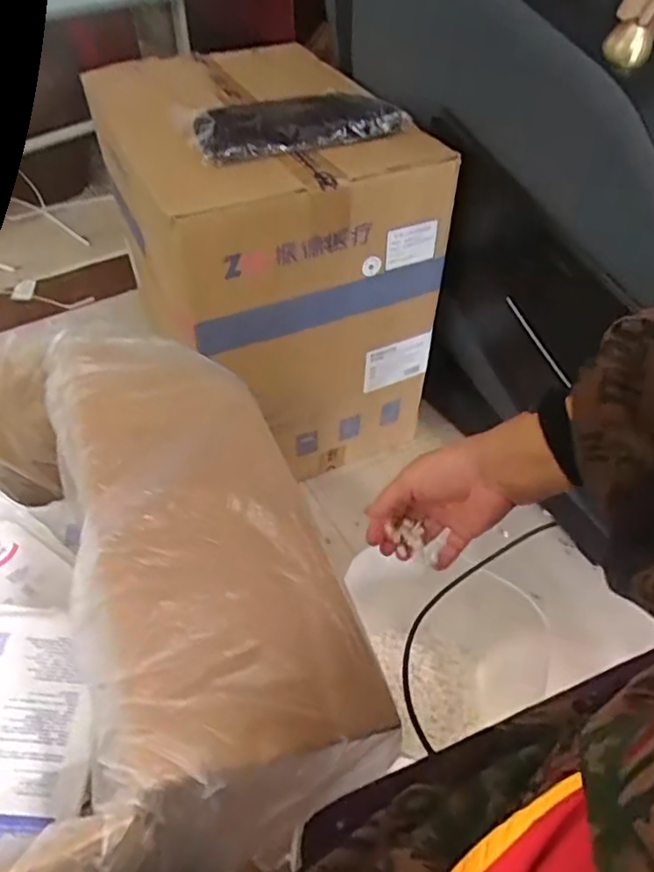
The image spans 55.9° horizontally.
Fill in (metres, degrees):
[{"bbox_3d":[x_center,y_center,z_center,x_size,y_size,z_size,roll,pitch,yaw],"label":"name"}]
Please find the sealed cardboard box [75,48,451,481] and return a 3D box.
[{"bbox_3d":[-0.124,-0.344,1.149,0.414,0.554,0.620,-20,51,-17],"label":"sealed cardboard box"}]

